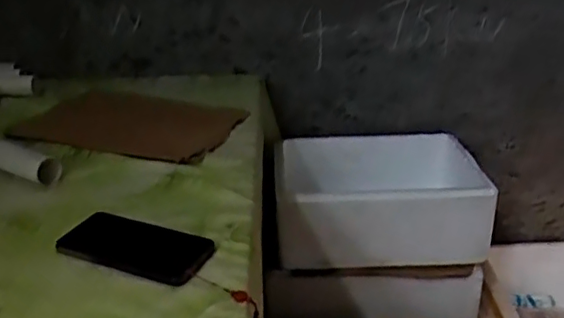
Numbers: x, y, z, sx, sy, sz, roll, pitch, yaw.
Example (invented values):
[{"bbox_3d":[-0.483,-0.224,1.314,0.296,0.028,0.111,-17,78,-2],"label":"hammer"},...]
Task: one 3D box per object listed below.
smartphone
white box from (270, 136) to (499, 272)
[{"bbox_3d":[-0.159,0.095,0.653,0.165,0.015,0.076,11,28,23],"label":"smartphone"},{"bbox_3d":[0.182,0.080,1.139,0.380,0.153,0.245,0,26,0],"label":"white box"}]

